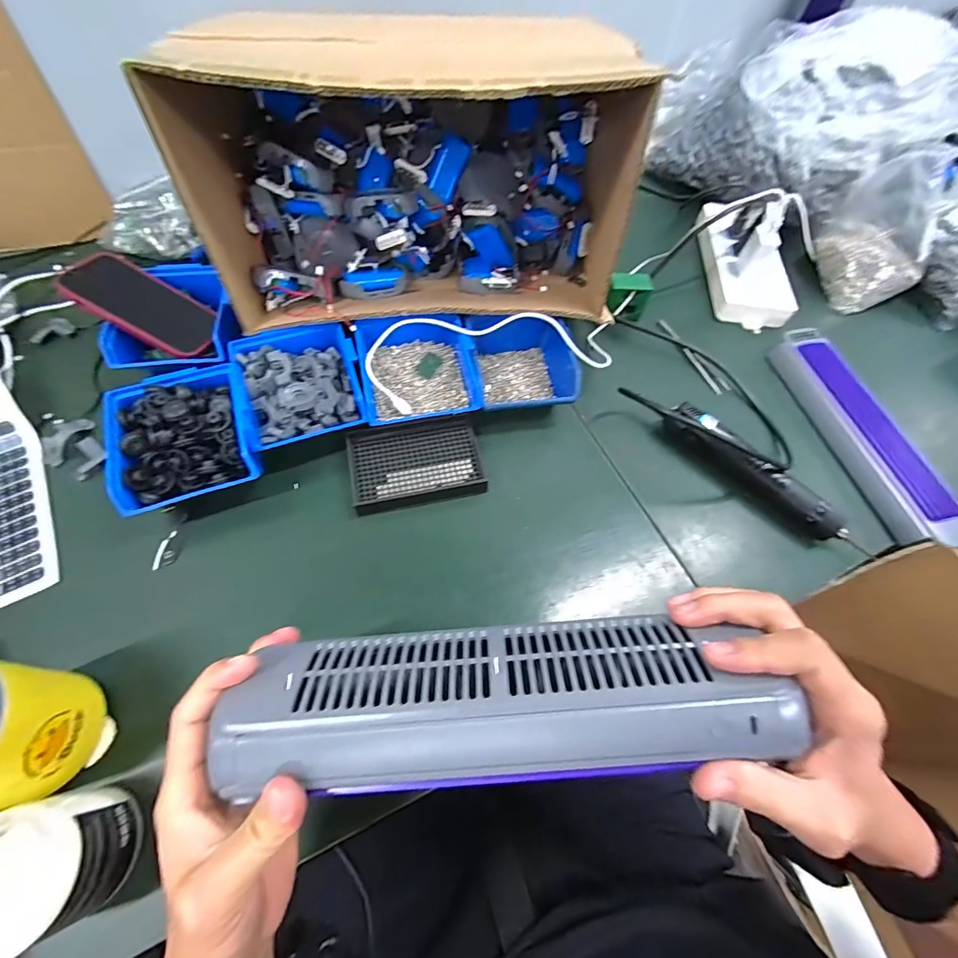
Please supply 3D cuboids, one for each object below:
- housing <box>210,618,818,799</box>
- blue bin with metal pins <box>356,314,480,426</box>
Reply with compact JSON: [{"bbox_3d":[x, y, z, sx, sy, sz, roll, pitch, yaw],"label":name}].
[{"bbox_3d":[0.010,0.120,0.235,0.298,0.047,0.077,-4,68,2],"label":"housing"},{"bbox_3d":[-0.067,-0.122,0.478,0.118,0.050,0.130,-9,63,-8],"label":"blue bin with metal pins"}]

